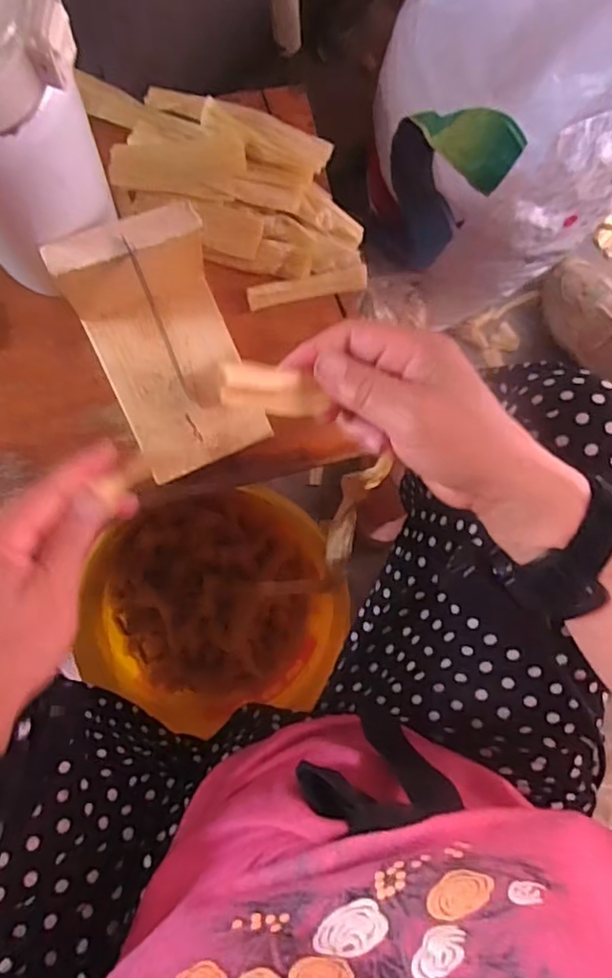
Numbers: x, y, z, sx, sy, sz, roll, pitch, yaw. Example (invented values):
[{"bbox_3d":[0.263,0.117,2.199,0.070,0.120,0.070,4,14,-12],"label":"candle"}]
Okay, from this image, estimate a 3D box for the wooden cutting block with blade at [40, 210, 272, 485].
[{"bbox_3d":[-0.074,-0.074,0.335,0.075,0.078,0.120,-23,92,-9],"label":"wooden cutting block with blade"}]

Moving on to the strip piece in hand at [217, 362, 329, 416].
[{"bbox_3d":[-0.016,-0.047,0.291,0.054,0.013,0.021,9,88,-26],"label":"strip piece in hand"}]

